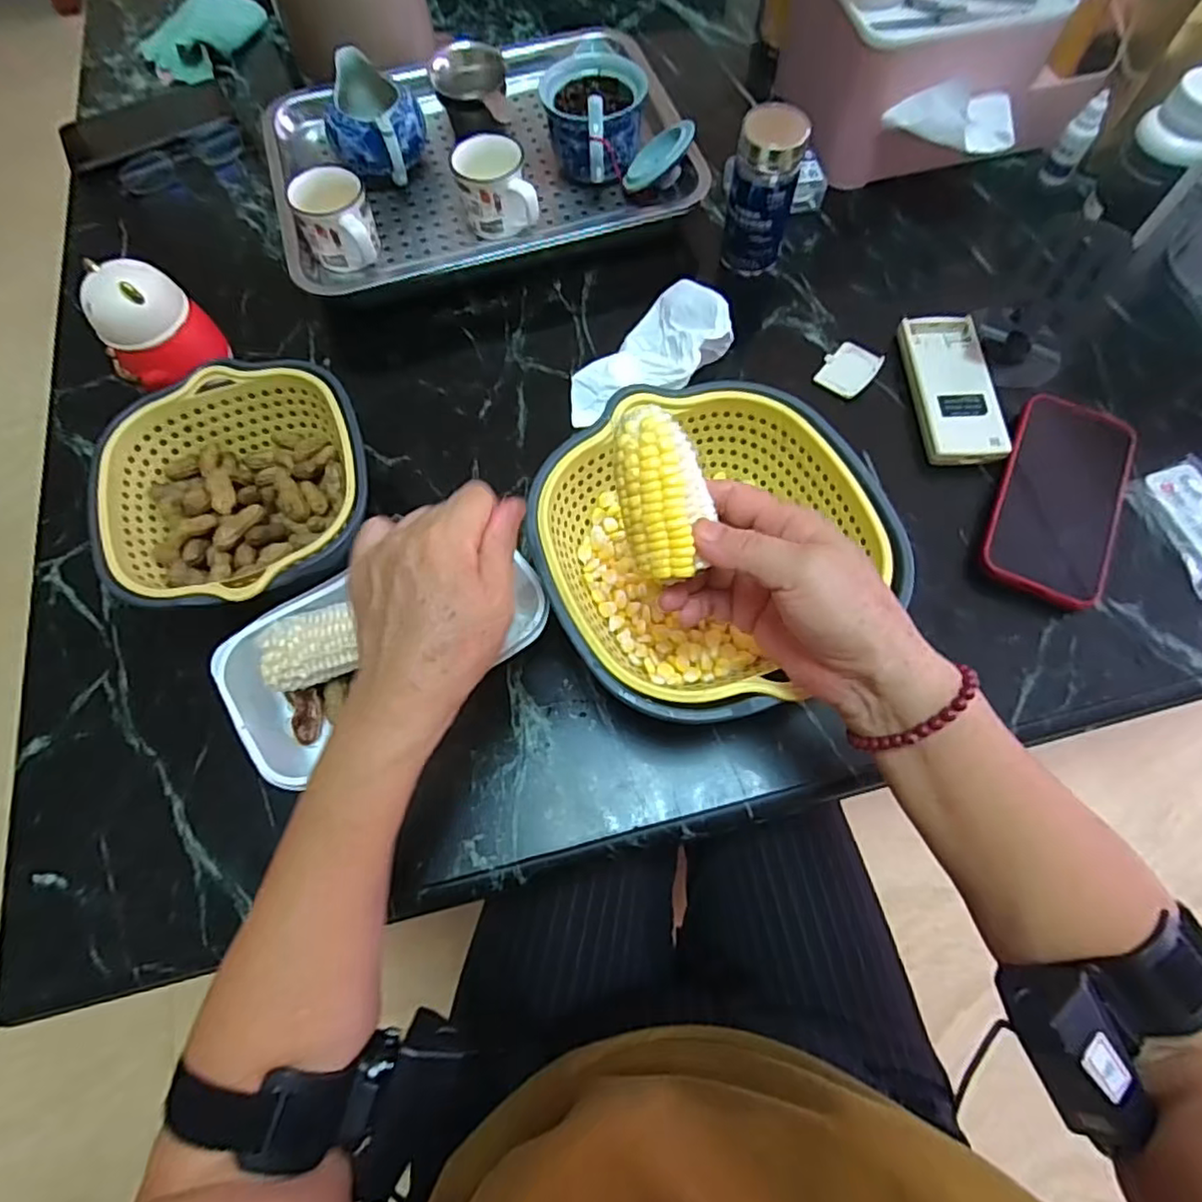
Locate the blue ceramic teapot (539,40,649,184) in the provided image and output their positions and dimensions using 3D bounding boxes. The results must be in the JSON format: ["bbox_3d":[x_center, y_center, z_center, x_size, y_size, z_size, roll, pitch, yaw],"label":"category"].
[{"bbox_3d":[-0.003,-0.401,0.541,0.082,0.073,0.116,-10,67,1],"label":"blue ceramic teapot"}]

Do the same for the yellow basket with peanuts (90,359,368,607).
[{"bbox_3d":[-0.231,-0.066,0.435,0.158,0.079,0.168,-1,68,1],"label":"yellow basket with peanuts"}]

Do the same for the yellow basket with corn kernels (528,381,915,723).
[{"bbox_3d":[0.063,-0.026,0.404,0.201,0.090,0.190,-1,68,1],"label":"yellow basket with corn kernels"}]

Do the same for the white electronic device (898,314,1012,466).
[{"bbox_3d":[0.269,-0.163,0.494,0.056,0.022,0.133,-1,68,1],"label":"white electronic device"}]

